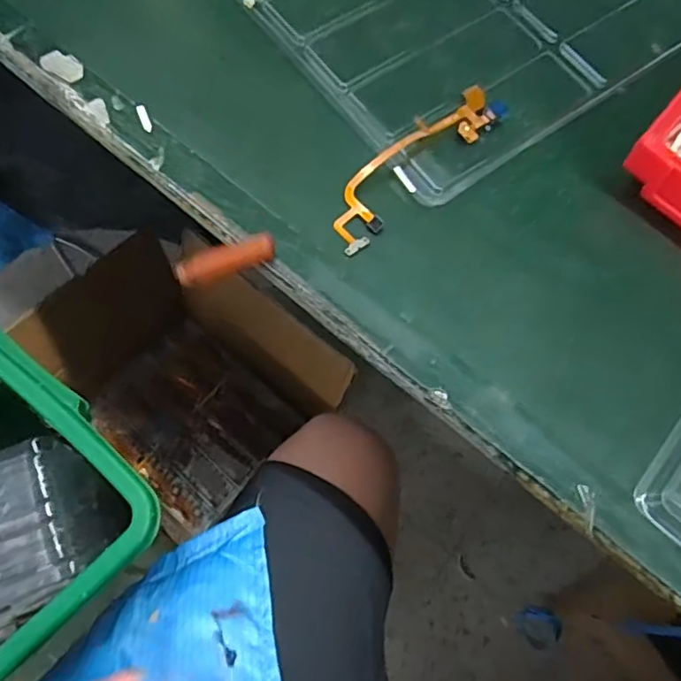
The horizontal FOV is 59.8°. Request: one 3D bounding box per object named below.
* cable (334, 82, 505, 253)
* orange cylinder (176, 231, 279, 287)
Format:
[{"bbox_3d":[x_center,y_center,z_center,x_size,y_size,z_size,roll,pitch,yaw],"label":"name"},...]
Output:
[{"bbox_3d":[0.040,-0.097,0.317,0.031,0.011,0.128,42,70,12],"label":"cable"},{"bbox_3d":[-0.055,-0.039,0.286,0.048,0.013,0.013,-16,70,-12],"label":"orange cylinder"}]

